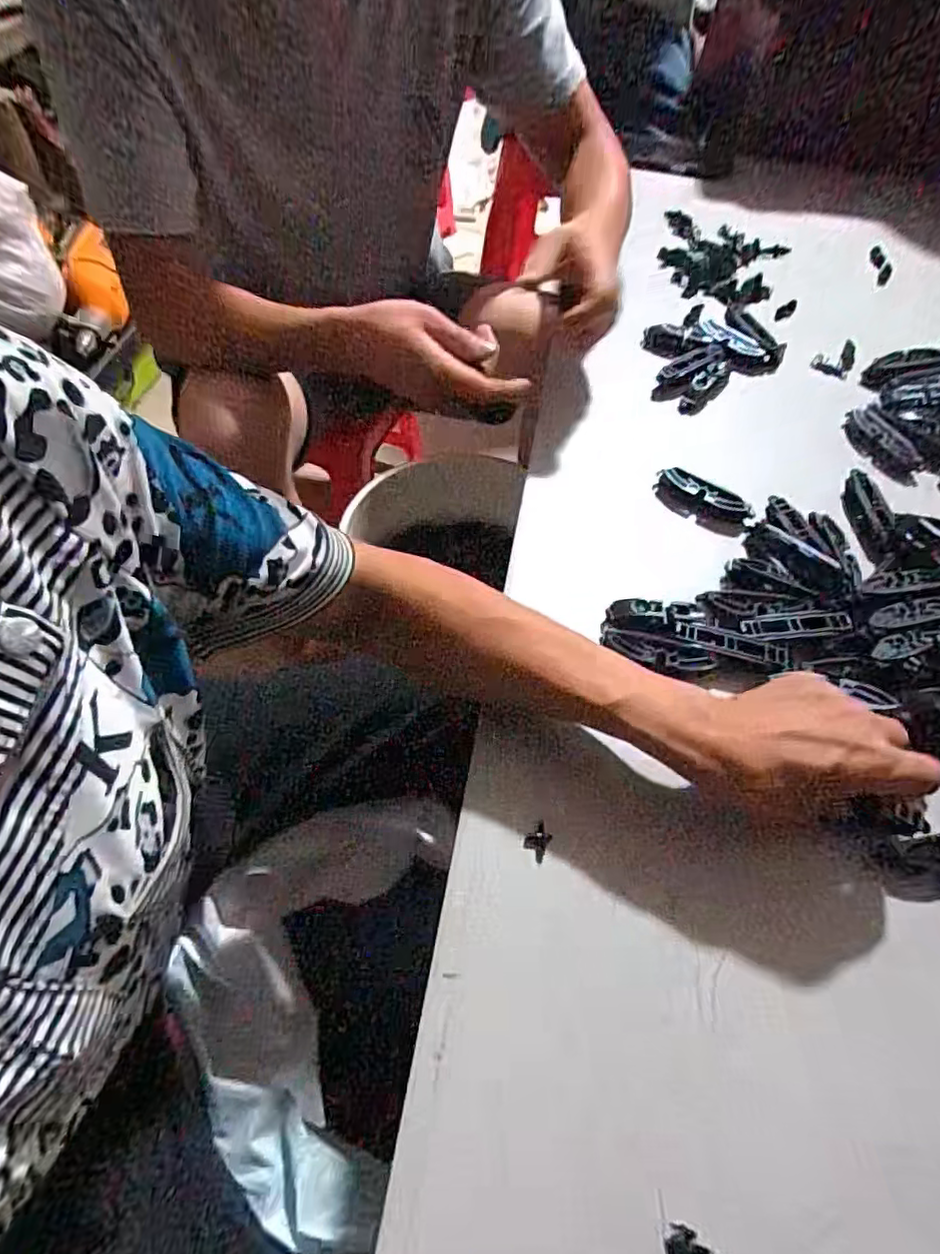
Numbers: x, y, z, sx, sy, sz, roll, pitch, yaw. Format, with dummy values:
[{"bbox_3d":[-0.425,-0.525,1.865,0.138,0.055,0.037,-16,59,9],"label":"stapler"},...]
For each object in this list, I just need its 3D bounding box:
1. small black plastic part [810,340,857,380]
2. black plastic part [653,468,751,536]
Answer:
[{"bbox_3d":[0.374,-0.277,0.629,0.037,0.007,0.055,29,63,16],"label":"small black plastic part"},{"bbox_3d":[0.188,-0.098,0.505,0.079,0.032,0.026,28,63,16],"label":"black plastic part"}]

